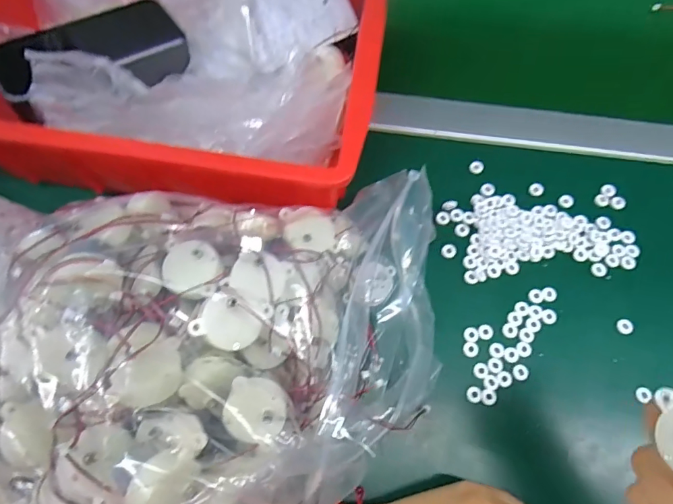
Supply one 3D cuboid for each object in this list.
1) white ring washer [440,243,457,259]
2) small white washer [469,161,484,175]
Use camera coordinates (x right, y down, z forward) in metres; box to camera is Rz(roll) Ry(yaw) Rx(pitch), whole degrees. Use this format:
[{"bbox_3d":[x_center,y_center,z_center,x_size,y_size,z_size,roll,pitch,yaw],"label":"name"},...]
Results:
[{"bbox_3d":[0.089,-0.001,0.341,0.011,0.004,0.012,0,68,-1],"label":"white ring washer"},{"bbox_3d":[0.120,-0.073,0.371,0.012,0.004,0.011,0,68,-1],"label":"small white washer"}]

